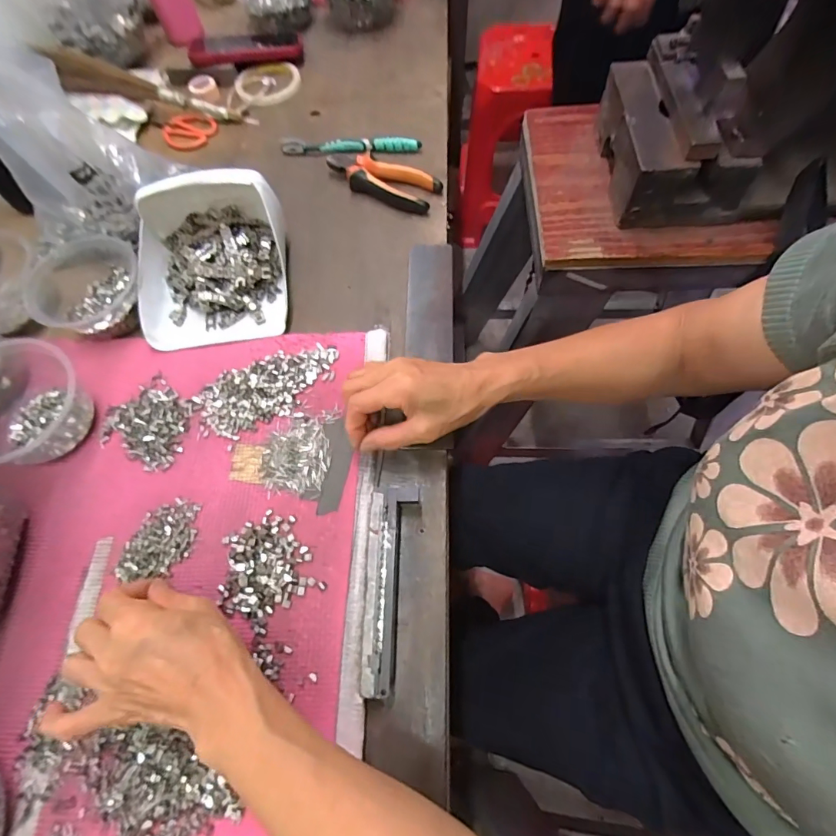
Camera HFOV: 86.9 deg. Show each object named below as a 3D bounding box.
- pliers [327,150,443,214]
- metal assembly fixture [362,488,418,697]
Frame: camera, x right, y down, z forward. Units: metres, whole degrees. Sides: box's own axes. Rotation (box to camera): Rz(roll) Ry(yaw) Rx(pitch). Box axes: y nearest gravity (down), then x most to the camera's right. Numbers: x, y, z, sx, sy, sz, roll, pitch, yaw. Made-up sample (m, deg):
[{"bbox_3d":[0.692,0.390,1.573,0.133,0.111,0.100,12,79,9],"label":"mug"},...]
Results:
[{"bbox_3d":[-0.049,-0.301,0.558,0.156,0.031,0.053,30,71,17],"label":"pliers"},{"bbox_3d":[-0.025,0.126,0.349,0.034,0.026,0.156,3,65,6],"label":"metal assembly fixture"}]

